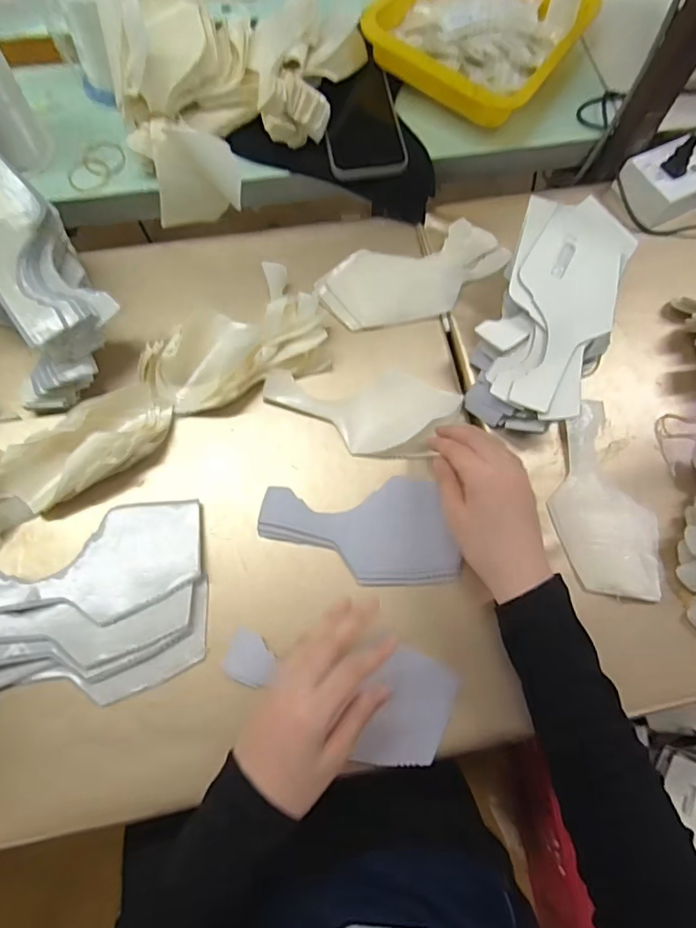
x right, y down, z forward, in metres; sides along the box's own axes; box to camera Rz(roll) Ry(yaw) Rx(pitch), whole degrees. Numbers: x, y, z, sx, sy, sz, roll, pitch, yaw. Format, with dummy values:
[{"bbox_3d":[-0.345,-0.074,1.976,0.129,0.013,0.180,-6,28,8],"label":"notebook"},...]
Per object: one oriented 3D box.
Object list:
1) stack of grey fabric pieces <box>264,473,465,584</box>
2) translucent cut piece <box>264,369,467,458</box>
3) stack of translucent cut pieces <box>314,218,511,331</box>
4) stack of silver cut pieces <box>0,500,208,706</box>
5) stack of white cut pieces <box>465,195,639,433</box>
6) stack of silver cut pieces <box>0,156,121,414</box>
[{"bbox_3d":[0.010,0.054,0.463,0.171,0.007,0.093,7,70,2],"label":"stack of grey fabric pieces"},{"bbox_3d":[0.015,-0.052,0.491,0.182,0.025,0.087,7,70,2],"label":"translucent cut piece"},{"bbox_3d":[0.069,-0.193,0.542,0.194,0.027,0.085,-19,72,-9],"label":"stack of translucent cut pieces"},{"bbox_3d":[-0.213,0.111,0.429,0.183,0.039,0.147,-7,71,-5],"label":"stack of silver cut pieces"},{"bbox_3d":[0.191,-0.142,0.495,0.109,0.047,0.231,21,87,9],"label":"stack of white cut pieces"},{"bbox_3d":[-0.278,-0.164,0.458,0.111,0.077,0.219,-25,95,-7],"label":"stack of silver cut pieces"}]

